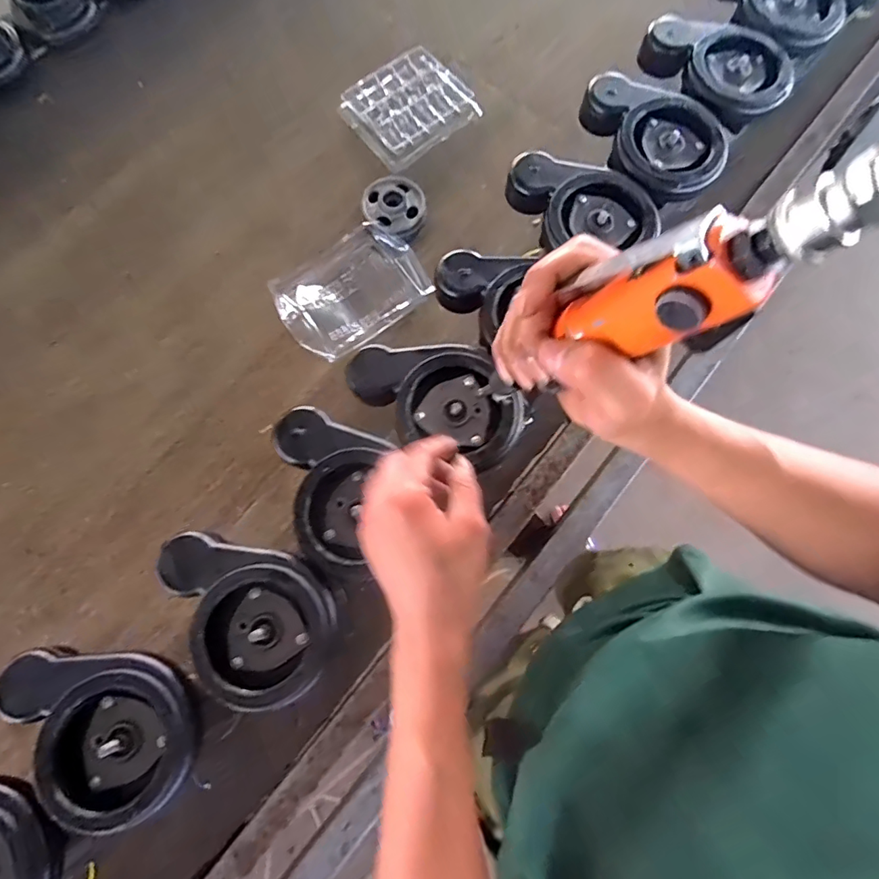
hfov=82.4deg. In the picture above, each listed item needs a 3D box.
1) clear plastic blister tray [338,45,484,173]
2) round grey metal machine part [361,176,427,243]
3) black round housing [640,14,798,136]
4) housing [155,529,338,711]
[{"bbox_3d":[-0.048,-0.498,0.754,0.166,0.032,0.141,-40,79,-9],"label":"clear plastic blister tray"},{"bbox_3d":[-0.070,-0.324,0.714,0.088,0.052,0.086,0,76,0],"label":"round grey metal machine part"},{"bbox_3d":[0.311,-0.429,0.575,0.169,0.045,0.095,40,79,9],"label":"black round housing"},{"bbox_3d":[-0.157,0.139,0.426,0.116,0.033,0.165,-30,78,-7],"label":"housing"}]

